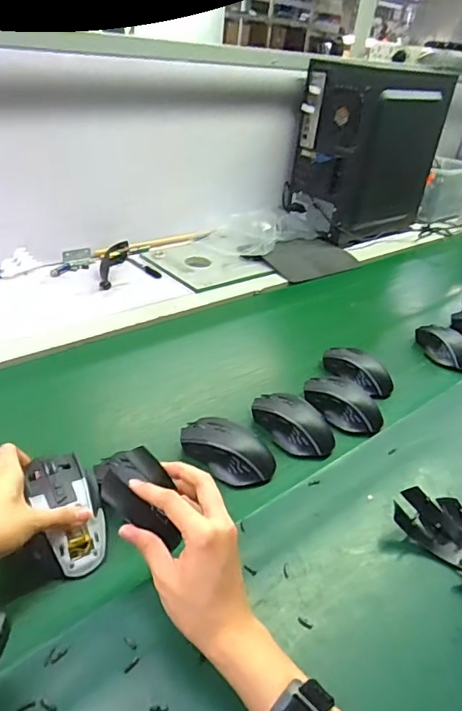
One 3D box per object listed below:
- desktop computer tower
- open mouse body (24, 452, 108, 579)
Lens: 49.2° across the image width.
[{"bbox_3d":[0.362,-0.514,1.271,0.398,0.358,0.182,-19,42,-35],"label":"desktop computer tower"},{"bbox_3d":[-0.150,0.146,0.473,0.054,0.031,0.115,-14,69,-29],"label":"open mouse body"}]

